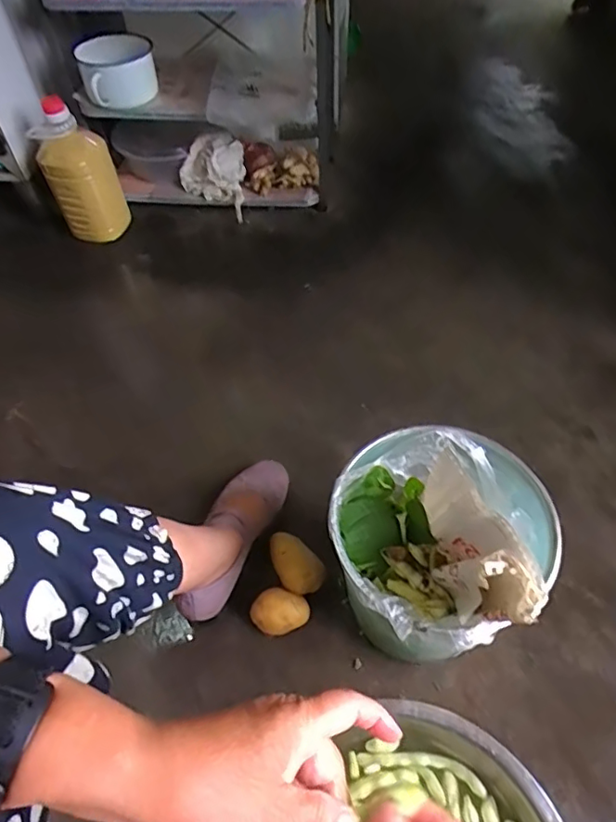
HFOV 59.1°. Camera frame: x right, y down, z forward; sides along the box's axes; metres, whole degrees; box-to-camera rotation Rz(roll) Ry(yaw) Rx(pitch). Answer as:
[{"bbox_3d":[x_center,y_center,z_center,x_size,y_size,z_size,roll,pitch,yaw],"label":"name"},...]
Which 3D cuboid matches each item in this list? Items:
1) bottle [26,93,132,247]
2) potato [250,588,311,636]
[{"bbox_3d":[-0.421,-0.436,1.010,0.120,0.257,0.094,-24,56,-15],"label":"bottle"},{"bbox_3d":[-0.033,0.244,0.653,0.064,0.039,0.049,16,57,12],"label":"potato"}]

